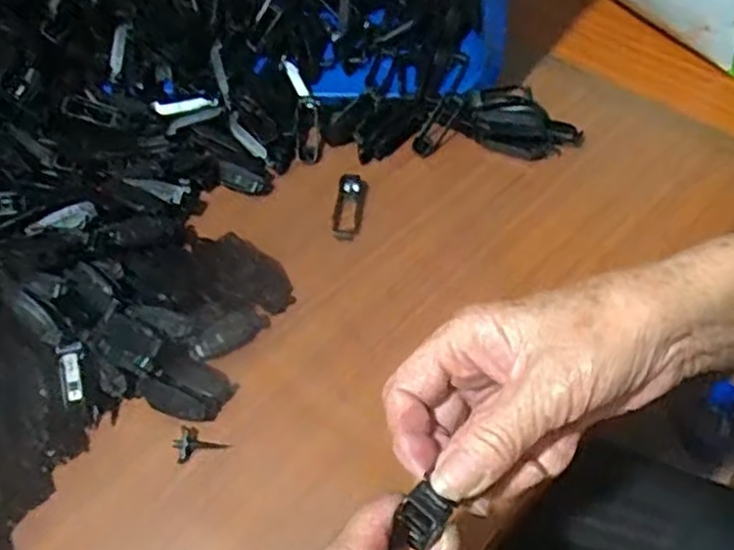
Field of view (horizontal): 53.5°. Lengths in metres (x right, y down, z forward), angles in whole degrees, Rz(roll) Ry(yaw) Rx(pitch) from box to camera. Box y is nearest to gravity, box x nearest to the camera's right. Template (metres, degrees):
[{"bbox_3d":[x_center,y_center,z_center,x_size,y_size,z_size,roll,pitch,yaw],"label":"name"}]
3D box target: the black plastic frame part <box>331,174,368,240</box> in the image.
[{"bbox_3d":[-0.013,-0.052,0.537,0.021,0.011,0.057,6,53,10],"label":"black plastic frame part"}]

